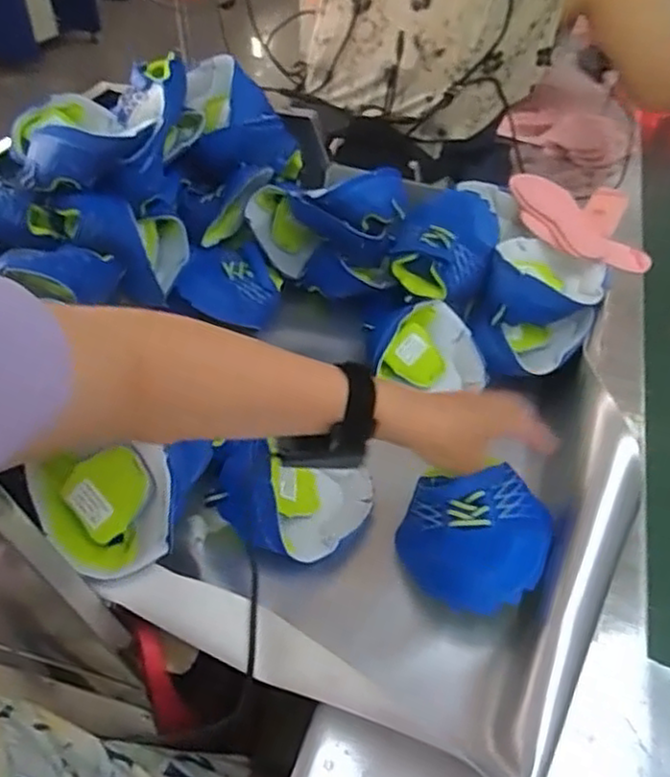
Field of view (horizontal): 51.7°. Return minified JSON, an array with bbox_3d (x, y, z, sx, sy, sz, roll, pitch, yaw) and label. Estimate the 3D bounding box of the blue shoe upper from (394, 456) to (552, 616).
[{"bbox_3d":[0.120,0.129,0.599,0.129,0.064,0.129,-12,54,17],"label":"blue shoe upper"}]

